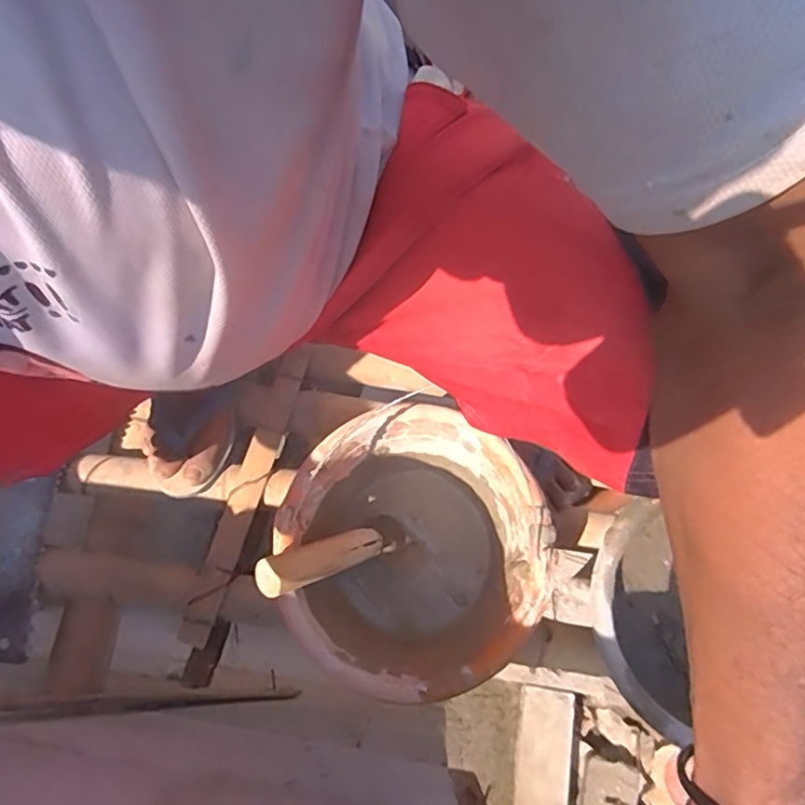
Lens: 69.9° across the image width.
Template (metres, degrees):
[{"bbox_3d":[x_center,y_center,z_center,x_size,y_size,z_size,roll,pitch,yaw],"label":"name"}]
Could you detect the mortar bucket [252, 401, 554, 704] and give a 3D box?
[{"bbox_3d":[0.006,0.138,0.564,0.245,0.172,0.226,-1,72,2],"label":"mortar bucket"}]

